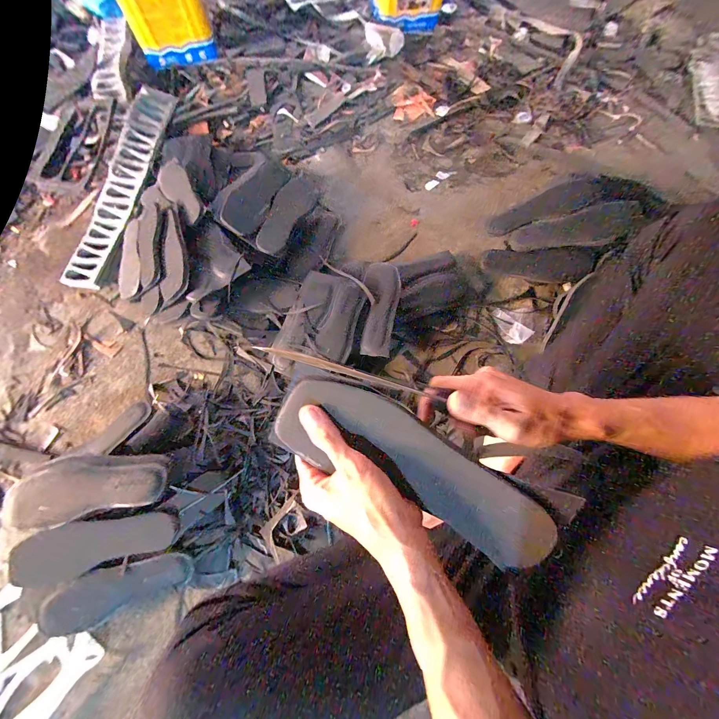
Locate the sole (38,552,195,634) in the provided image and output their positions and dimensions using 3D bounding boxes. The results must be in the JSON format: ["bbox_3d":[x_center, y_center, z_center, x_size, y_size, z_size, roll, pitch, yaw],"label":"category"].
[{"bbox_3d":[-0.427,0.398,0.530,0.240,0.017,0.090,-24,99,-10],"label":"sole"}]

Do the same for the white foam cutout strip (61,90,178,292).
[{"bbox_3d":[-0.675,-0.501,0.855,0.117,0.032,0.640,13,77,-7],"label":"white foam cutout strip"}]

